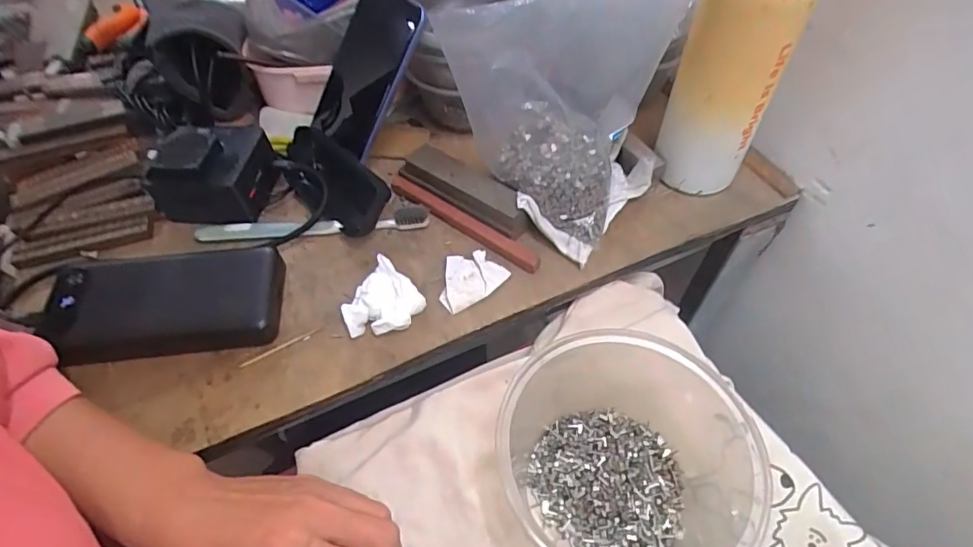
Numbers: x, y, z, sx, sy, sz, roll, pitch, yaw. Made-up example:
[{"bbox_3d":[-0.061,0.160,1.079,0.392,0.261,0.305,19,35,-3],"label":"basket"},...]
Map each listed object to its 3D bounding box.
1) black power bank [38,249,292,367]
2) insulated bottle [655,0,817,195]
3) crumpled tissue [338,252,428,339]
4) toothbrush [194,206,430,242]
[{"bbox_3d":[-0.224,0.022,0.376,0.154,0.028,0.071,-7,54,-4],"label":"black power bank"},{"bbox_3d":[0.172,-0.145,0.370,0.066,0.227,0.059,29,60,20],"label":"insulated bottle"},{"bbox_3d":[-0.074,0.023,0.375,0.042,0.028,0.051,33,61,22],"label":"crumpled tissue"},{"bbox_3d":[-0.137,-0.039,0.426,0.180,0.014,0.015,-6,54,-3],"label":"toothbrush"}]

